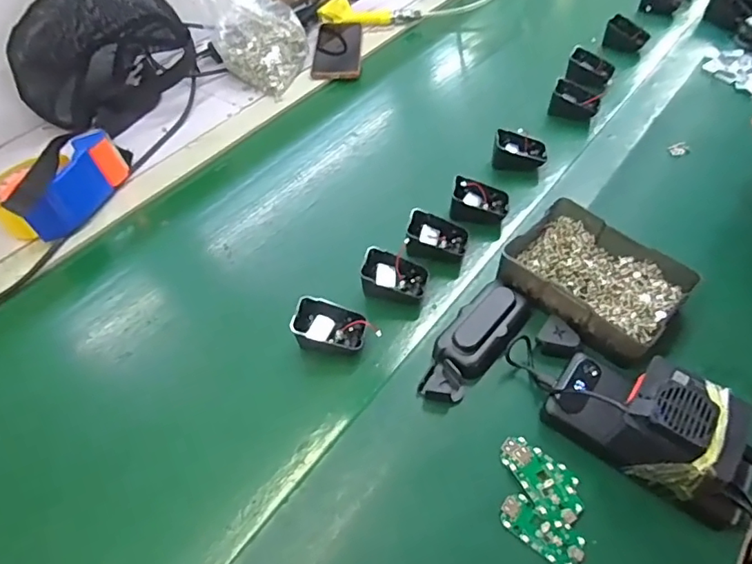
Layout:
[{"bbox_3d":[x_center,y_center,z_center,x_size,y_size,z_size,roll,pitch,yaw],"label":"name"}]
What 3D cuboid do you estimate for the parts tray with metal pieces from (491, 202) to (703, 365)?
[{"bbox_3d":[0.219,-0.001,0.529,0.157,0.055,0.118,34,59,28],"label":"parts tray with metal pieces"}]

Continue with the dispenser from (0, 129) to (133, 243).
[{"bbox_3d":[-0.397,-0.127,0.636,0.112,0.068,0.164,13,51,14],"label":"dispenser"}]

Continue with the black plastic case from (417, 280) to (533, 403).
[{"bbox_3d":[0.093,0.052,0.490,0.048,0.026,0.142,33,58,27],"label":"black plastic case"}]

